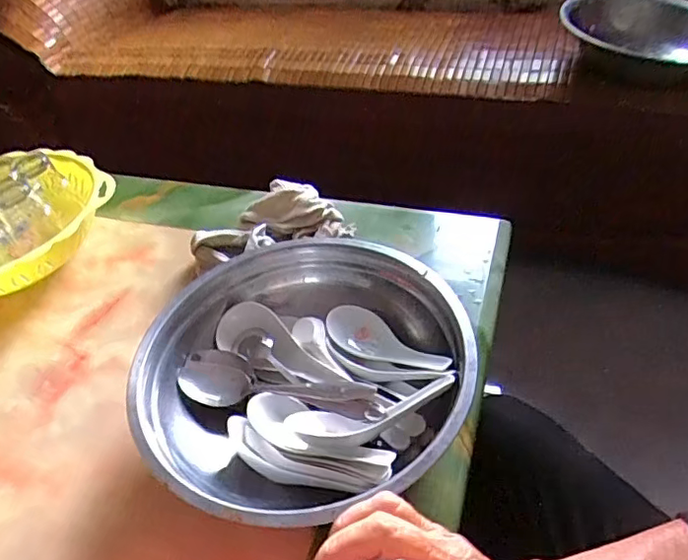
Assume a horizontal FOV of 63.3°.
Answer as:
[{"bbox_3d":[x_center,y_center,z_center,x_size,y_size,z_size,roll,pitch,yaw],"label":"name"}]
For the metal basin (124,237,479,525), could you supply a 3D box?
[{"bbox_3d":[-0.033,0.074,0.453,0.254,0.057,0.254,-4,44,4],"label":"metal basin"}]

